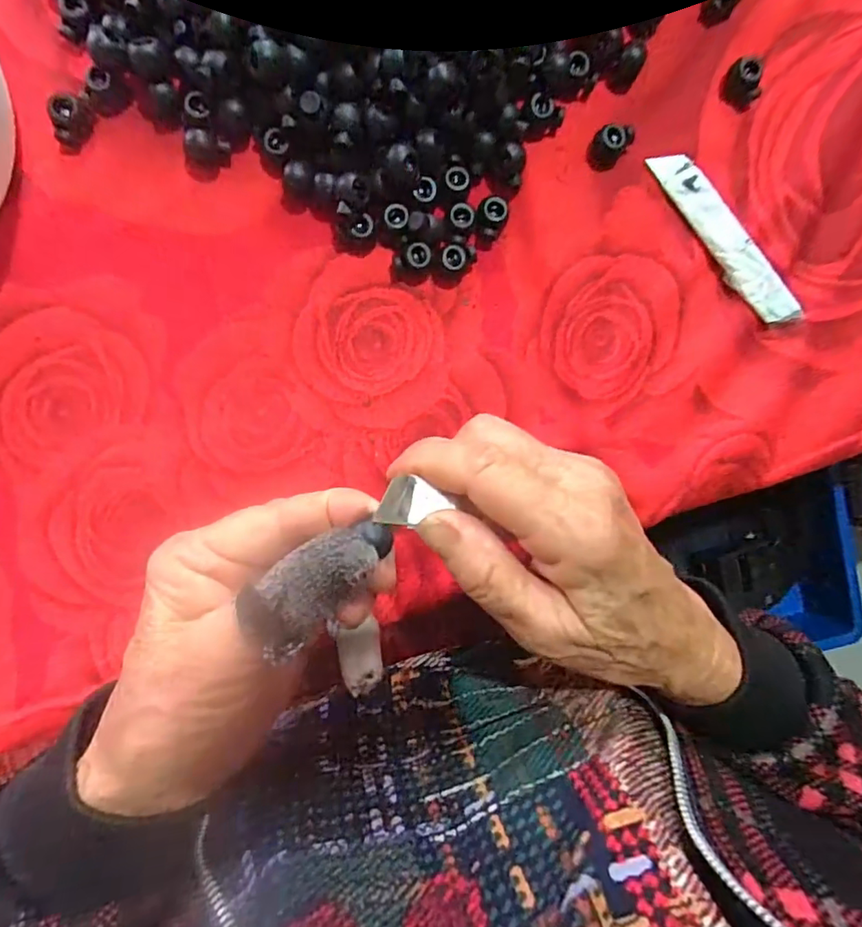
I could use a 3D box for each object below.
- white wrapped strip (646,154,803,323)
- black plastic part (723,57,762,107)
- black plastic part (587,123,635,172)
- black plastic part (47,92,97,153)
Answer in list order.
[{"bbox_3d":[0.145,-0.111,0.263,0.018,0.008,0.101,-38,95,-3],"label":"white wrapped strip"},{"bbox_3d":[0.152,-0.185,0.261,0.012,0.012,0.019,-38,95,-3],"label":"black plastic part"},{"bbox_3d":[0.085,-0.152,0.255,0.016,0.012,0.020,37,88,-6],"label":"black plastic part"},{"bbox_3d":[-0.158,-0.149,0.235,0.013,0.011,0.020,9,91,-6],"label":"black plastic part"}]

